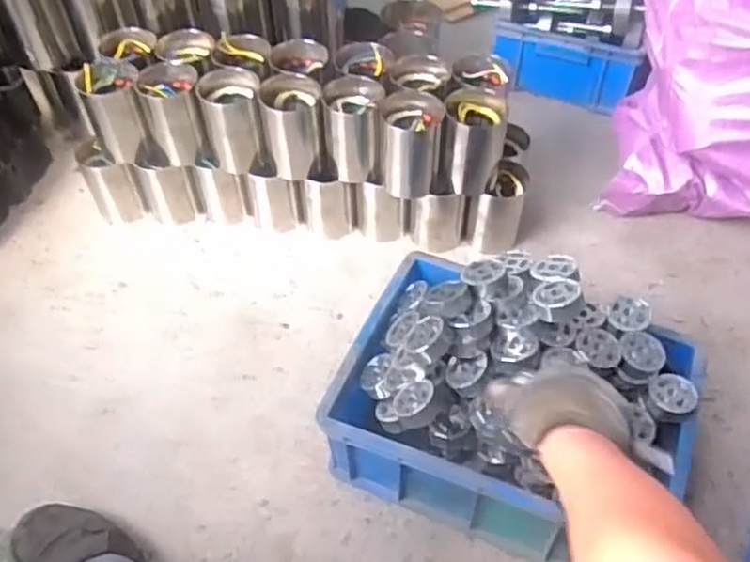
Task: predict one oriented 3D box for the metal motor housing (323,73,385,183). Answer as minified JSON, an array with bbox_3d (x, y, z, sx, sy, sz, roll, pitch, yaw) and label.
[{"bbox_3d":[-0.032,-0.235,1.063,0.088,0.140,0.076,-1,51,-1],"label":"metal motor housing"}]

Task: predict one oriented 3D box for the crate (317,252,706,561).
[{"bbox_3d":[0.167,0.125,0.813,0.391,0.263,0.281,19,54,15],"label":"crate"}]

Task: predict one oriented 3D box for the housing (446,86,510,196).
[{"bbox_3d":[0.152,-0.211,1.047,0.088,0.137,0.076,5,52,4],"label":"housing"}]

